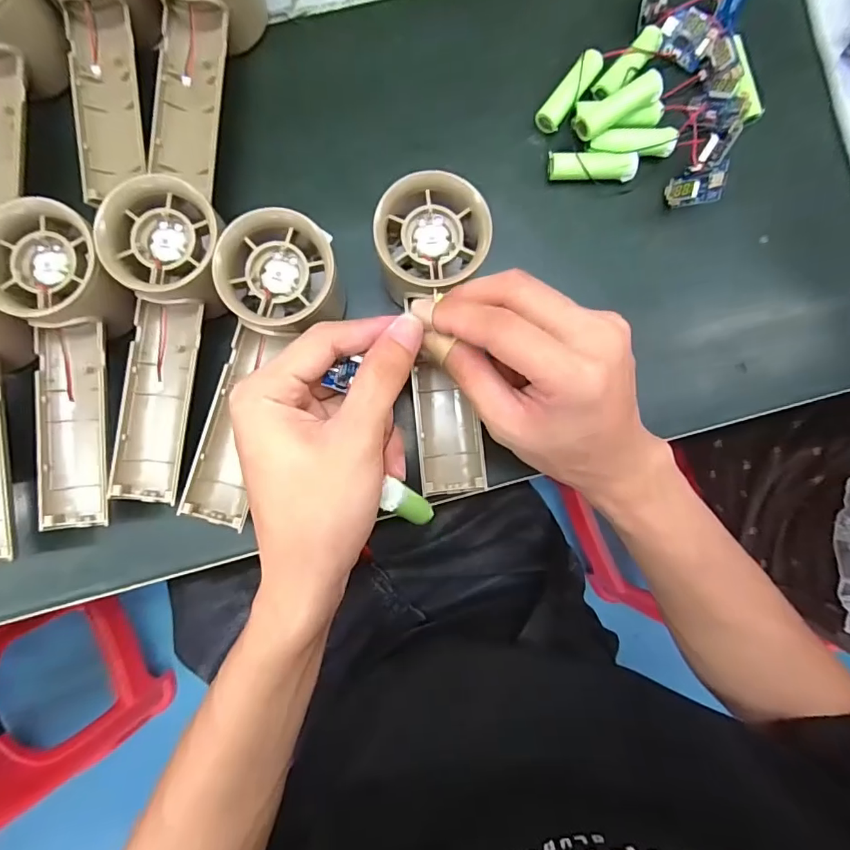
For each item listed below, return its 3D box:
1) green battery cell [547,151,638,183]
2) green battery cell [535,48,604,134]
[{"bbox_3d":[0.098,-0.151,0.288,0.049,0.011,0.014,0,87,-1],"label":"green battery cell"},{"bbox_3d":[0.086,-0.198,0.293,0.015,0.013,0.050,38,87,1],"label":"green battery cell"}]

